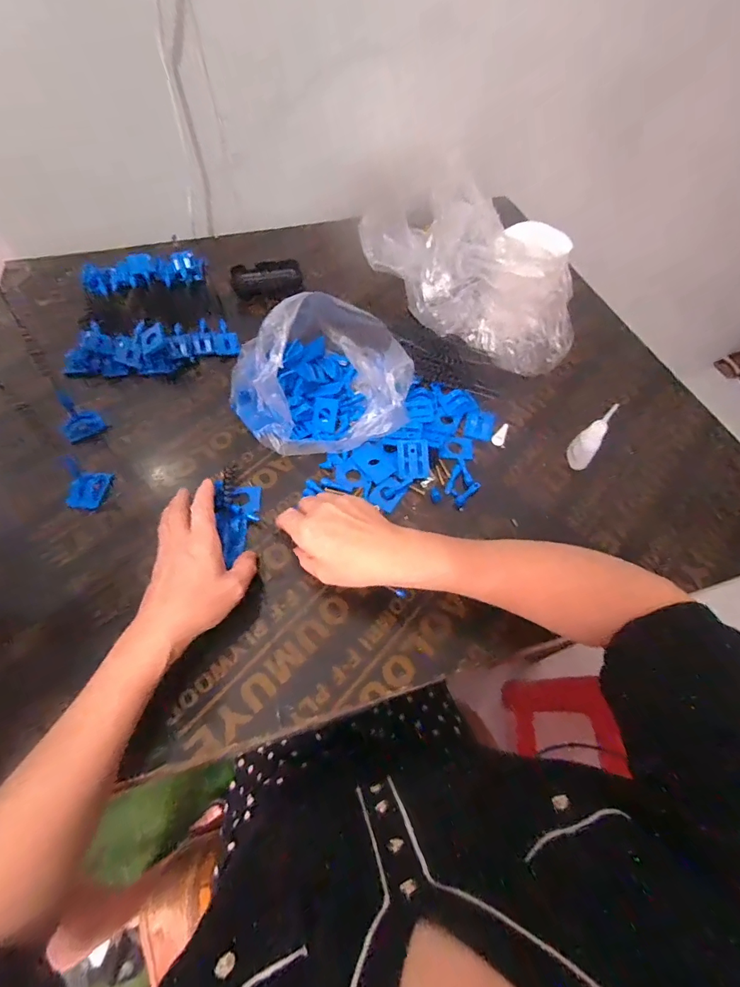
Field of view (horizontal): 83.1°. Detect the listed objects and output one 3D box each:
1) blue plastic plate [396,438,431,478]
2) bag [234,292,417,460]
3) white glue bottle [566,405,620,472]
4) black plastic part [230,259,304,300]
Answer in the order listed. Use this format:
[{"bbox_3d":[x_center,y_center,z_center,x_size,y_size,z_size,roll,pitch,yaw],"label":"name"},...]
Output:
[{"bbox_3d":[0.051,-0.040,0.486,0.036,0.005,0.044,-5,88,-8],"label":"blue plastic plate"},{"bbox_3d":[-0.062,-0.150,0.485,0.217,0.120,0.177,1,59,0],"label":"bag"},{"bbox_3d":[0.247,-0.058,0.467,0.019,0.089,0.027,6,59,2],"label":"white glue bottle"},{"bbox_3d":[-0.167,-0.350,0.685,0.110,0.042,0.031,-13,60,-9],"label":"black plastic part"}]

